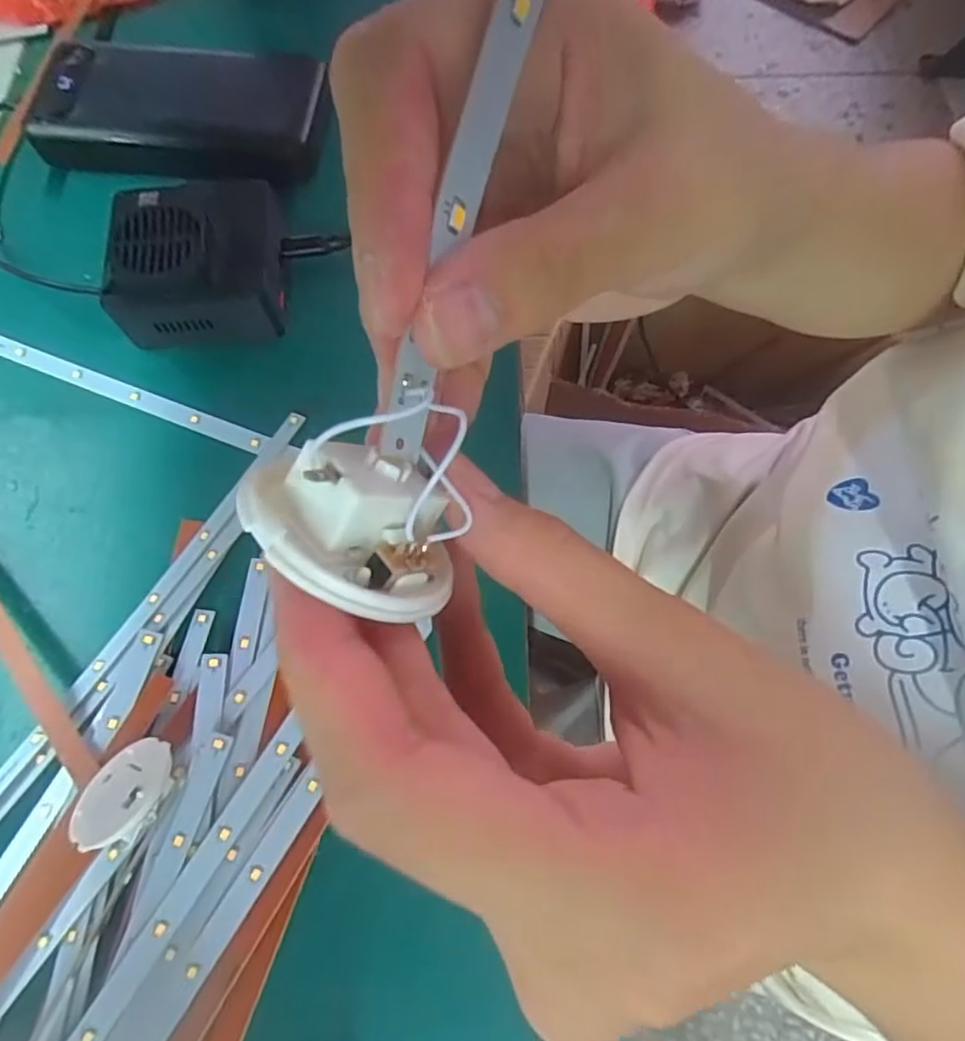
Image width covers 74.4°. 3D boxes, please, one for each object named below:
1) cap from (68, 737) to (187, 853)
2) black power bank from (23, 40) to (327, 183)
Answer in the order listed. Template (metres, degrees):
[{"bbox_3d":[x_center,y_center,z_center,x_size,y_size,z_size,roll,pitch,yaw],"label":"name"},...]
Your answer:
[{"bbox_3d":[-0.125,0.098,0.224,0.033,0.011,0.039,-21,36,10],"label":"cap"},{"bbox_3d":[-0.166,-0.225,0.348,0.153,0.024,0.075,4,70,2],"label":"black power bank"}]

